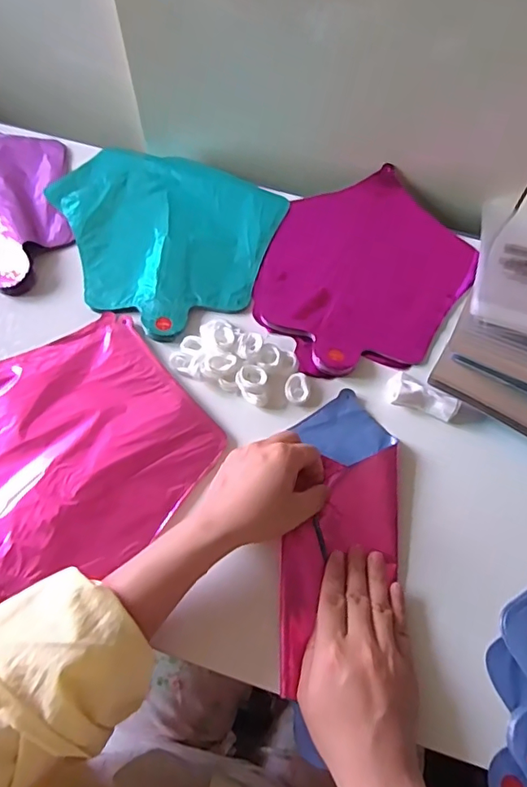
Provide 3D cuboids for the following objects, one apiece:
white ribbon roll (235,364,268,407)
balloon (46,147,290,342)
[{"bbox_3d":[-0.010,-0.008,0.457,0.028,0.019,0.035,-1,63,-2],"label":"white ribbon roll"},{"bbox_3d":[-0.116,-0.177,0.553,0.255,0.017,0.221,29,66,12],"label":"balloon"}]

